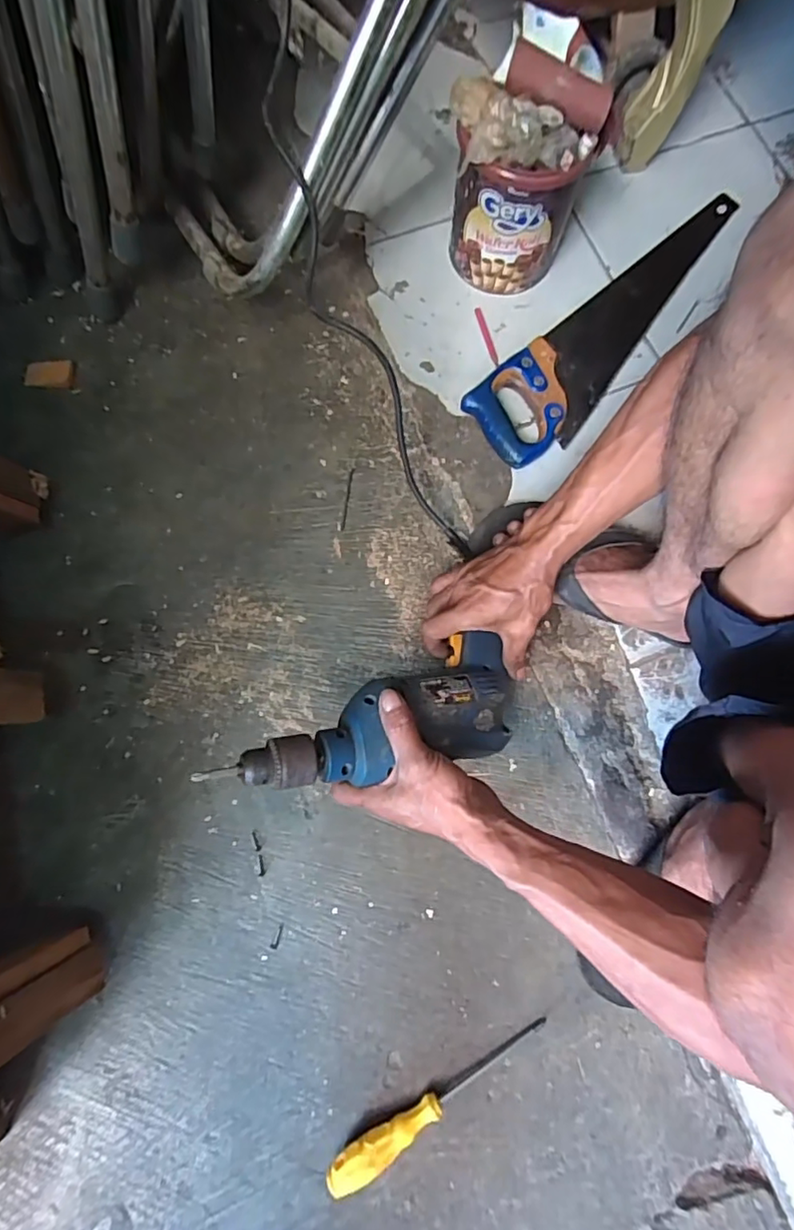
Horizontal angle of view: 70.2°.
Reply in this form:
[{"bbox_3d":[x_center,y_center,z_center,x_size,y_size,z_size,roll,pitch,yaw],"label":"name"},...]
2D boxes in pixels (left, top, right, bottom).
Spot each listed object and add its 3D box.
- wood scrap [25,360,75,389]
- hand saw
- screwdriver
[{"bbox_3d":[-0.395,-0.275,0.643,0.051,0.007,0.036,-1,77,-1],"label":"wood scrap"},{"bbox_3d":[0.261,-0.371,0.682,0.115,0.032,0.483,38,79,7],"label":"hand saw"},{"bbox_3d":[0.038,0.431,0.502,0.221,0.028,0.027,-30,80,-7],"label":"screwdriver"}]

